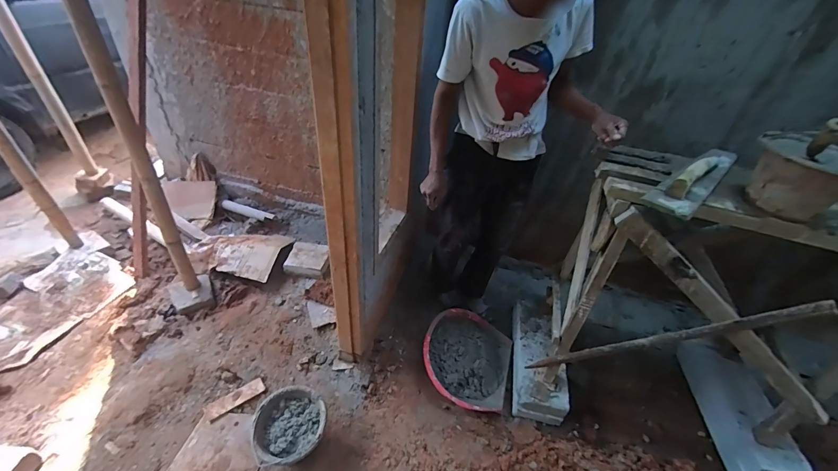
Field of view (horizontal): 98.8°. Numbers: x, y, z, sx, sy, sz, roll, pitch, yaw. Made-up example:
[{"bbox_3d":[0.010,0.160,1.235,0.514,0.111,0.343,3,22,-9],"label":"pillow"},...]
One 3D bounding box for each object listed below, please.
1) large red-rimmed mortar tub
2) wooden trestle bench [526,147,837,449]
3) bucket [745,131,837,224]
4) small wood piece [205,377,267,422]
[{"bbox_3d":[0.219,0.530,1.606,0.381,0.125,0.431,16,41,12],"label":"large red-rimmed mortar tub"},{"bbox_3d":[0.985,0.192,1.253,0.926,0.868,0.483,14,40,9],"label":"wooden trestle bench"},{"bbox_3d":[1.007,-0.155,0.943,0.247,0.169,0.227,4,40,-3],"label":"bucket"},{"bbox_3d":[-0.737,0.657,1.446,0.216,0.014,0.068,-27,51,-30],"label":"small wood piece"}]

